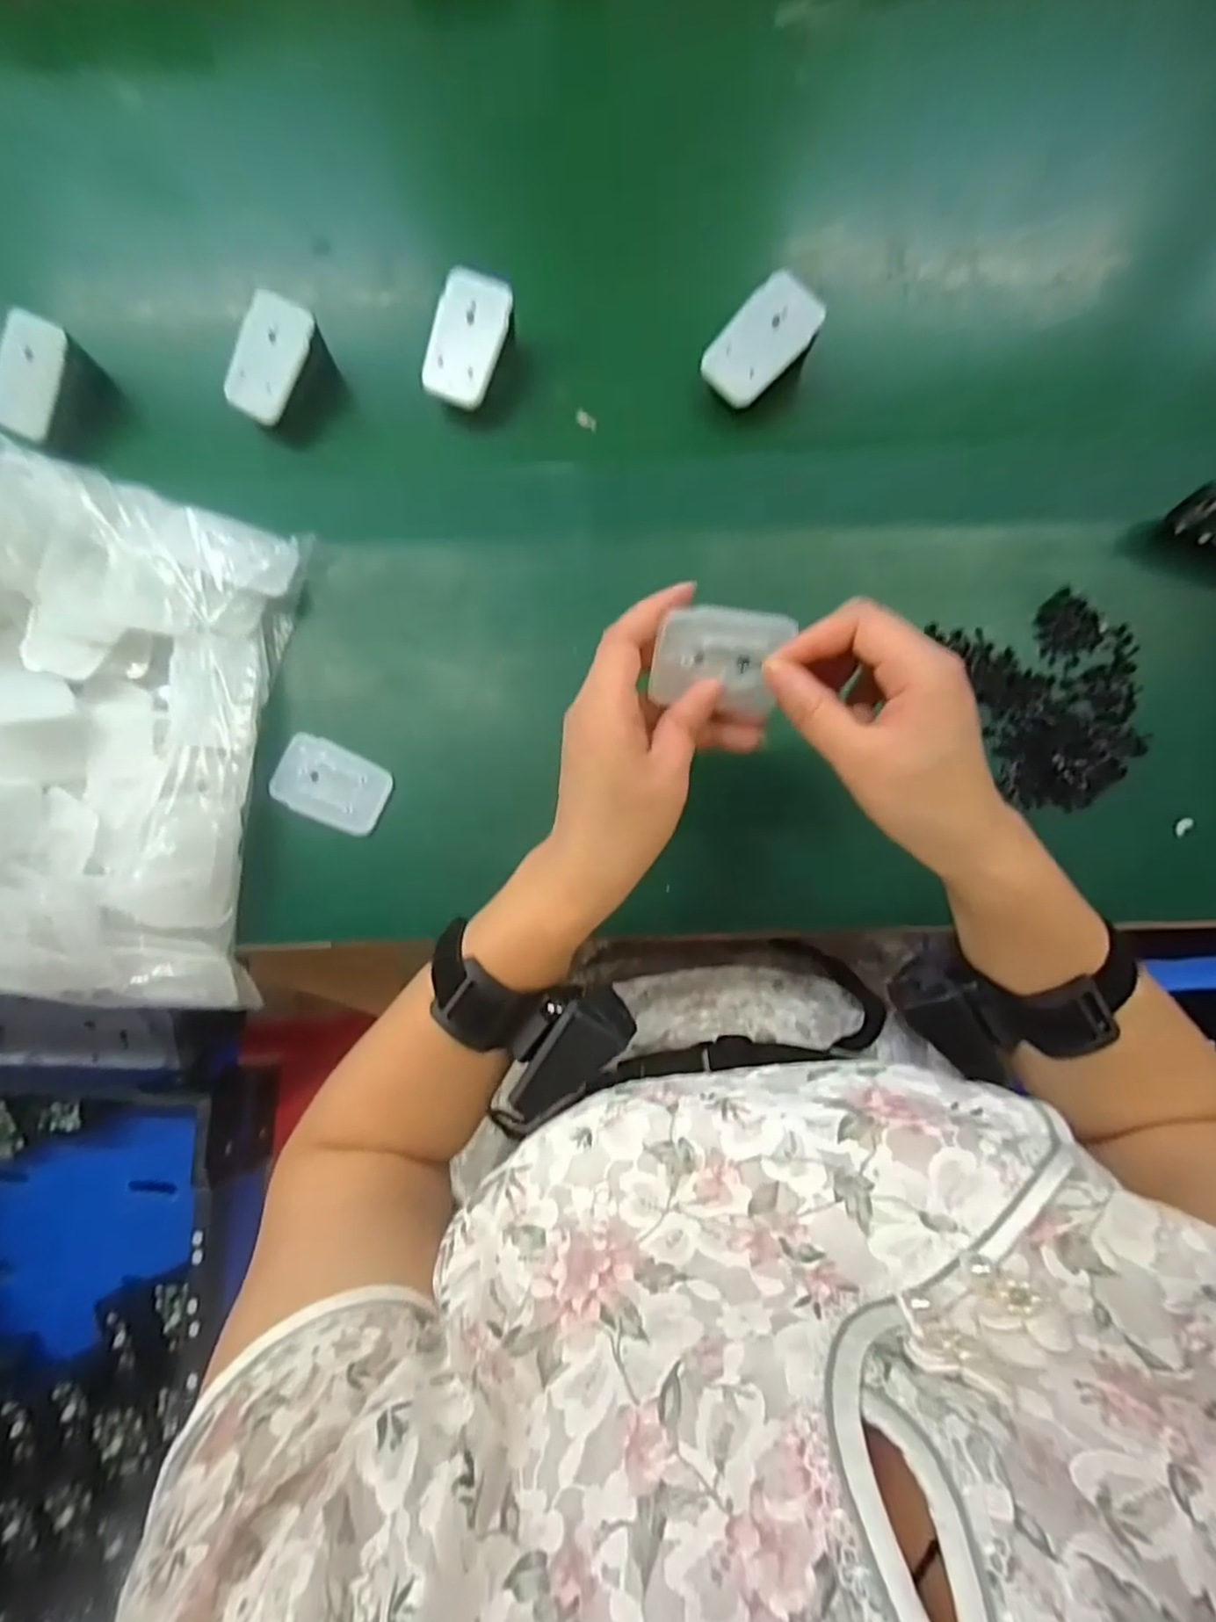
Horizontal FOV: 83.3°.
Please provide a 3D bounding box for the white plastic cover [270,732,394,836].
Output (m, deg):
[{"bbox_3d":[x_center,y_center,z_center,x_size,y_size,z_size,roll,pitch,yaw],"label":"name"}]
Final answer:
[{"bbox_3d":[-0.170,-0.016,0.419,0.069,0.007,0.045,25,84,4],"label":"white plastic cover"}]

